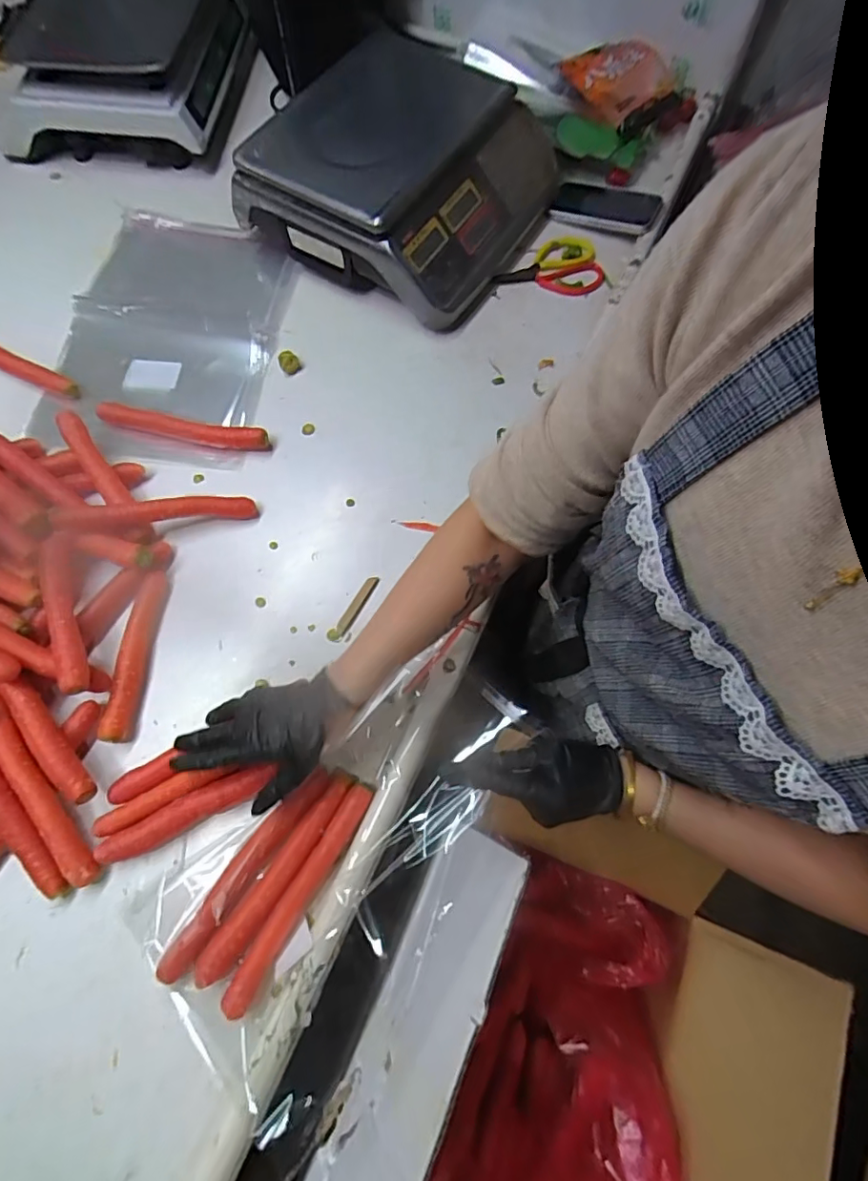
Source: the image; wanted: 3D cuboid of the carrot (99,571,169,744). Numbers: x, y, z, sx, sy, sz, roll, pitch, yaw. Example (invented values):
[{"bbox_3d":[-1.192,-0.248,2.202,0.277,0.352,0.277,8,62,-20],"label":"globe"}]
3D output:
[{"bbox_3d":[-0.296,0.064,0.541,0.022,0.026,0.169,4,70,0],"label":"carrot"}]

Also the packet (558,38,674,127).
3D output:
[{"bbox_3d":[0.286,-0.774,0.811,0.130,0.032,0.161,-22,70,-8],"label":"packet"}]

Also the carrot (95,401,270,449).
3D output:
[{"bbox_3d":[-0.294,-0.188,0.634,0.206,0.029,0.023,12,70,3],"label":"carrot"}]

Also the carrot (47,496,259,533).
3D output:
[{"bbox_3d":[-0.285,-0.082,0.560,0.187,0.023,0.027,-9,67,-22],"label":"carrot"}]

